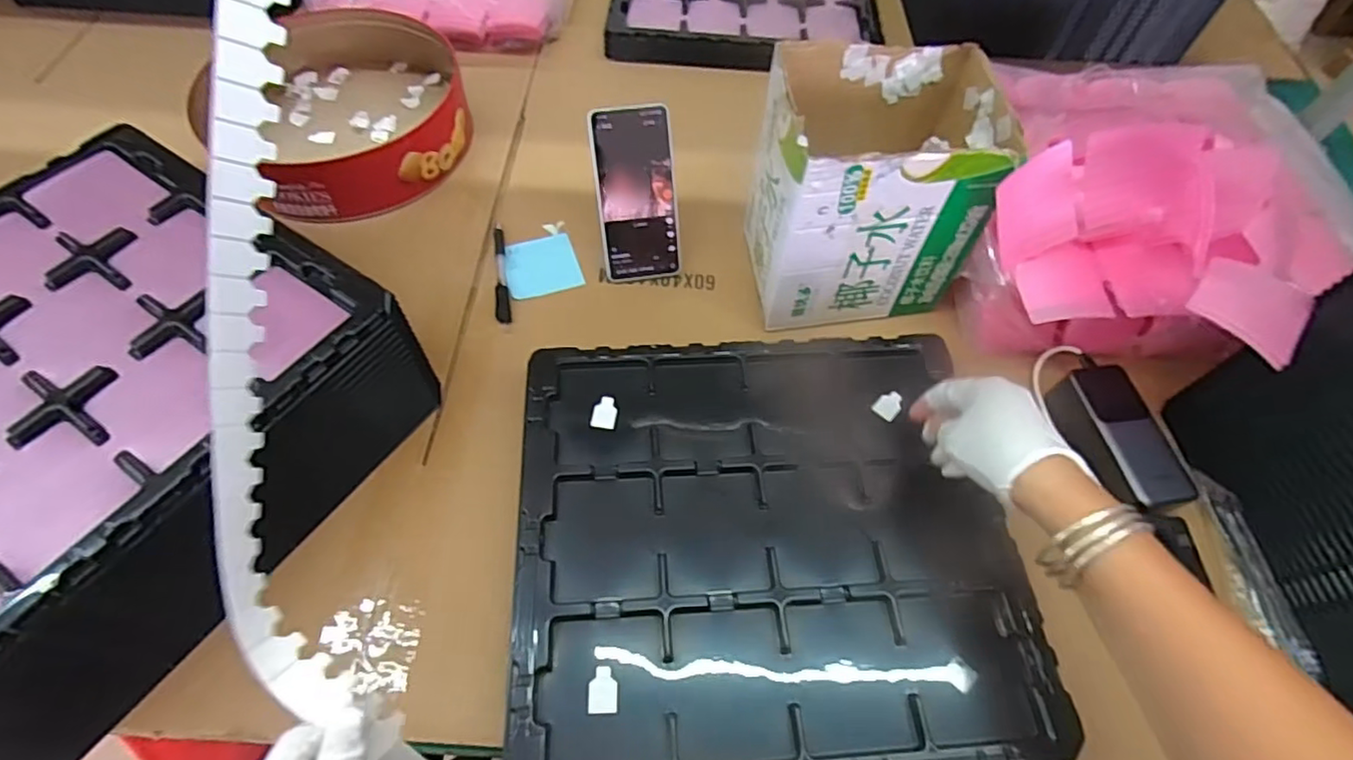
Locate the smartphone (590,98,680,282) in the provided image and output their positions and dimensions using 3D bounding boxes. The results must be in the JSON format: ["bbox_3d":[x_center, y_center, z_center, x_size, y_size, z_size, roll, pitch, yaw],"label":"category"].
[{"bbox_3d":[-0.040,-0.182,0.624,0.078,0.167,0.016,-8,25,-8],"label":"smartphone"}]

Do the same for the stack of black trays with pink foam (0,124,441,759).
[{"bbox_3d":[-0.446,0.020,0.473,0.344,0.129,0.370,30,63,14],"label":"stack of black trays with pink foam"}]

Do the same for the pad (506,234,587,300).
[{"bbox_3d":[-0.143,-0.122,0.666,0.075,0.009,0.073,-16,62,-12],"label":"pad"}]

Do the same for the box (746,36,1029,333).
[{"bbox_3d":[0.174,-0.175,0.579,0.189,0.193,0.154,-4,59,-4],"label":"box"}]

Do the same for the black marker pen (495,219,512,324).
[{"bbox_3d":[-0.182,-0.113,0.649,0.015,0.010,0.129,-8,61,-7],"label":"black marker pen"}]

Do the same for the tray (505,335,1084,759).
[{"bbox_3d":[0.067,0.115,0.479,0.364,0.022,0.332,-2,57,-4],"label":"tray"}]

